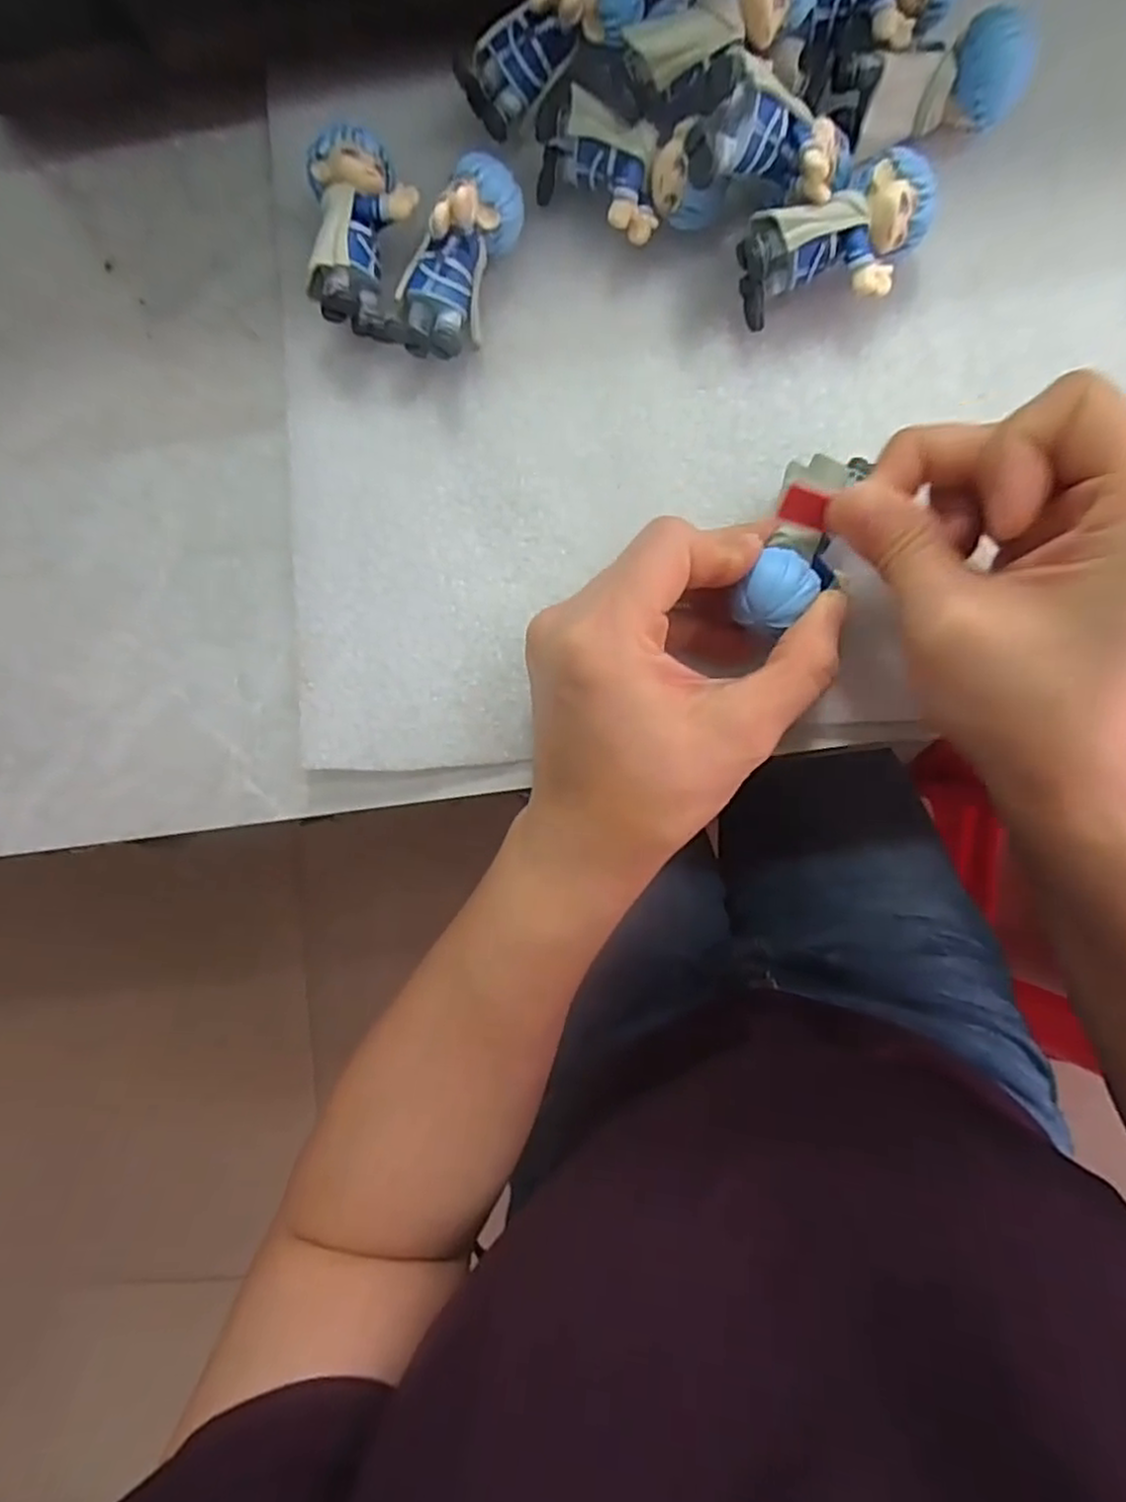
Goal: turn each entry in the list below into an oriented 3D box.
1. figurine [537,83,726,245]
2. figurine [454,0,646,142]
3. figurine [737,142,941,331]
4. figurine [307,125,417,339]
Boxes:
[{"bbox_3d":[0.020,-0.185,0.240,0.061,0.030,0.026,22,90,5],"label":"figurine"},{"bbox_3d":[-0.005,-0.227,0.230,0.061,0.024,0.022,-22,86,22],"label":"figurine"},{"bbox_3d":[0.088,-0.159,0.234,0.058,0.029,0.031,-25,86,4],"label":"figurine"},{"bbox_3d":[-0.065,-0.171,0.246,0.033,0.031,0.062,0,88,5],"label":"figurine"}]

